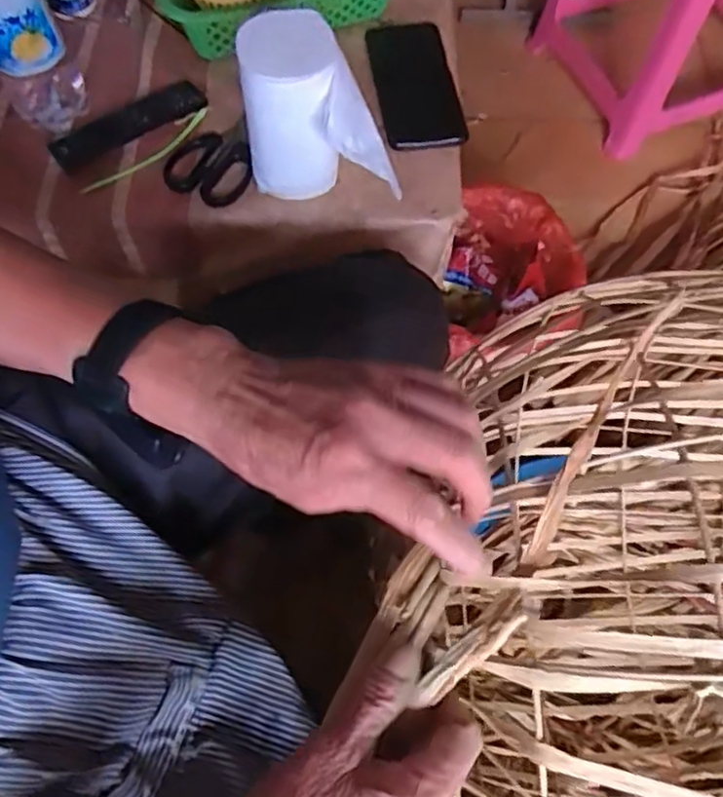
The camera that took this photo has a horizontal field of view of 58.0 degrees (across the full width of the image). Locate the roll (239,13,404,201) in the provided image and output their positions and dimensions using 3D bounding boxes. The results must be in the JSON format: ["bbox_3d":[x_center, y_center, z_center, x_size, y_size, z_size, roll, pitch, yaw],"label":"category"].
[{"bbox_3d":[-0.031,-0.235,0.532,0.124,0.121,0.073,3,66,1],"label":"roll"}]

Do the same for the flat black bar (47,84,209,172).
[{"bbox_3d":[-0.215,-0.255,0.604,0.145,0.016,0.033,-31,70,-13],"label":"flat black bar"}]

